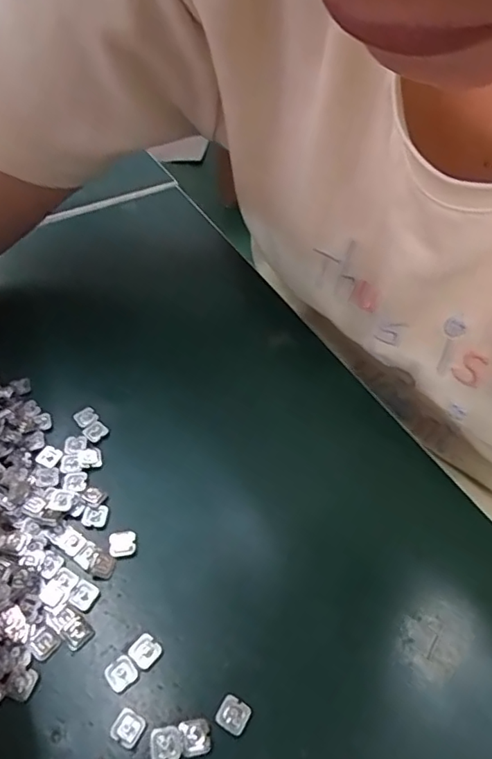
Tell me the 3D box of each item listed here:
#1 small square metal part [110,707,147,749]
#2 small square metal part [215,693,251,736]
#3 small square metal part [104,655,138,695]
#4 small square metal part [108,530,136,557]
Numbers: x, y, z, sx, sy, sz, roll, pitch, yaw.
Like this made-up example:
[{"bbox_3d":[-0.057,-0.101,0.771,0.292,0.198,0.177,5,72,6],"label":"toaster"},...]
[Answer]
[{"bbox_3d":[-0.041,0.120,0.189,0.010,0.004,0.010,28,56,21],"label":"small square metal part"},{"bbox_3d":[-0.005,0.117,0.192,0.010,0.004,0.010,24,55,18],"label":"small square metal part"},{"bbox_3d":[-0.046,0.107,0.200,0.011,0.004,0.010,37,60,26],"label":"small square metal part"},{"bbox_3d":[-0.052,0.069,0.232,0.011,0.004,0.010,-10,51,-8],"label":"small square metal part"}]

